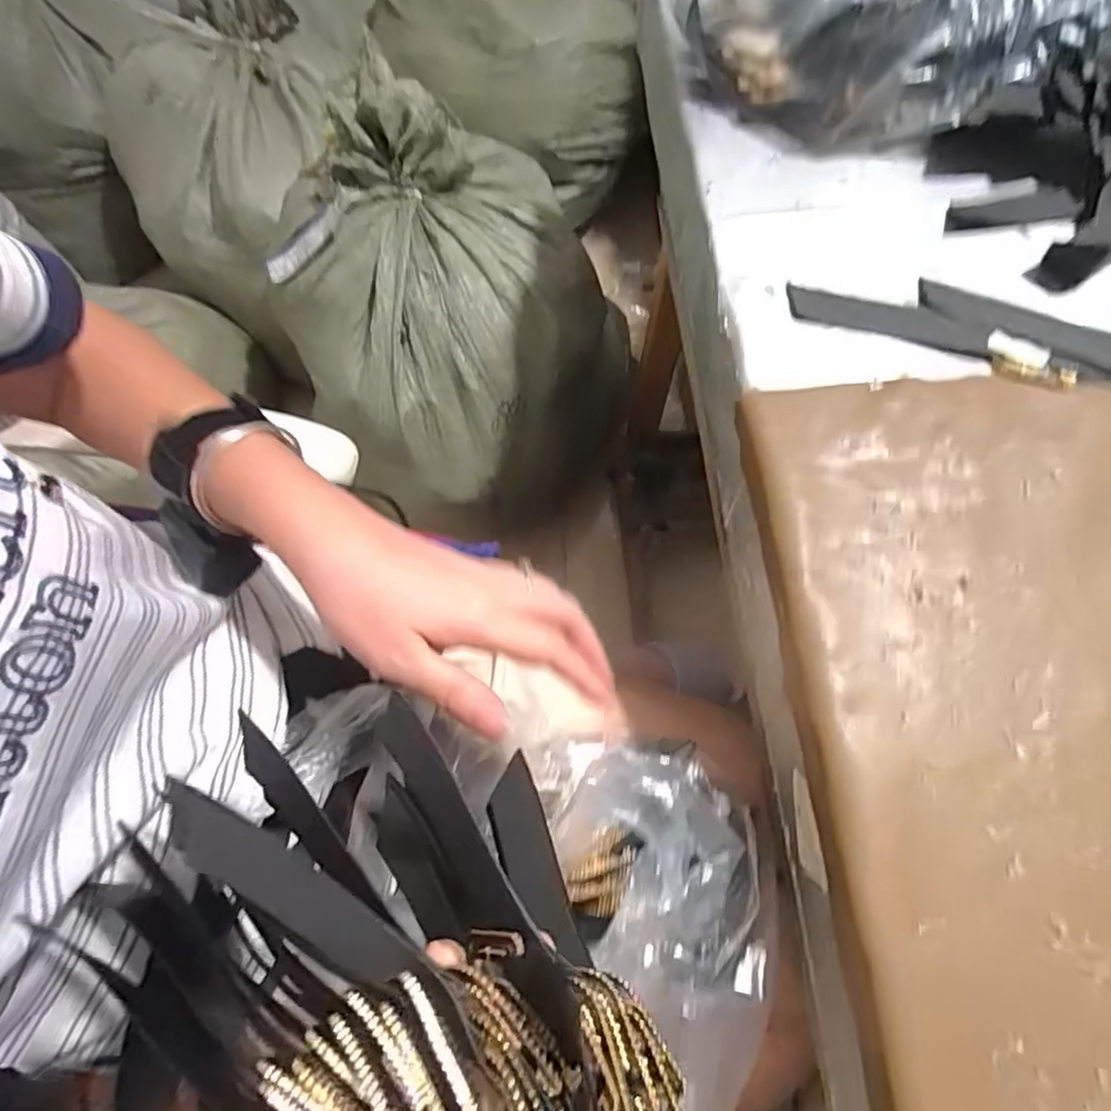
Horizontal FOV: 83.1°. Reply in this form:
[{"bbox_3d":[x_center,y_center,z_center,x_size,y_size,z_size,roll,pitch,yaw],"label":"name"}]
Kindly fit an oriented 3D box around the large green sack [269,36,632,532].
[{"bbox_3d":[-0.143,-0.338,0.891,0.421,0.433,0.392,-25,69,-9],"label":"large green sack"}]

